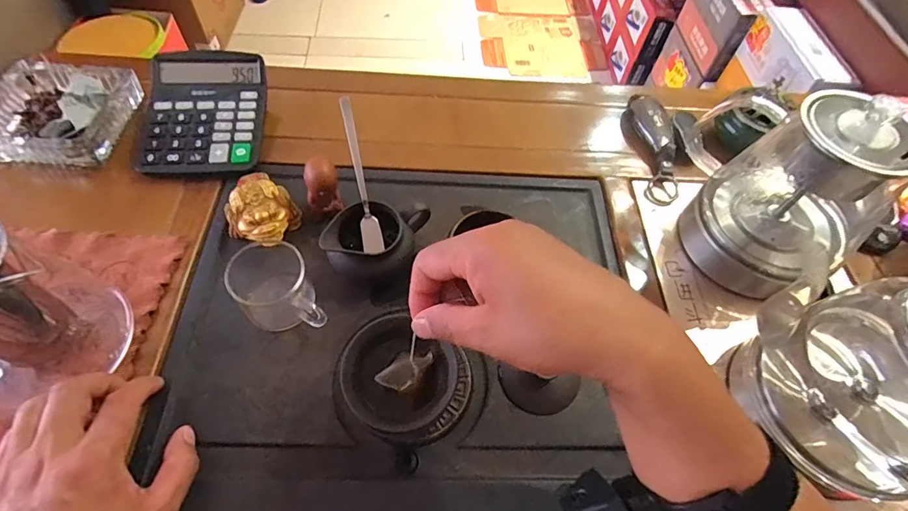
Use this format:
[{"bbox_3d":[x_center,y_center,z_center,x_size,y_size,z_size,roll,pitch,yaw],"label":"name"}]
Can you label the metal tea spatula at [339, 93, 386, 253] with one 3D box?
[{"bbox_3d":[-0.084,-0.071,0.404,0.018,0.005,0.140,-12,93,-12],"label":"metal tea spatula"}]

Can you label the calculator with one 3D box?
[{"bbox_3d":[-0.263,-0.154,0.475,0.118,0.033,0.145,-3,58,-6],"label":"calculator"}]

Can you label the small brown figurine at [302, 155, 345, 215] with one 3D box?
[{"bbox_3d":[-0.125,-0.065,0.427,0.030,0.049,0.031,-22,62,-17],"label":"small brown figurine"}]

